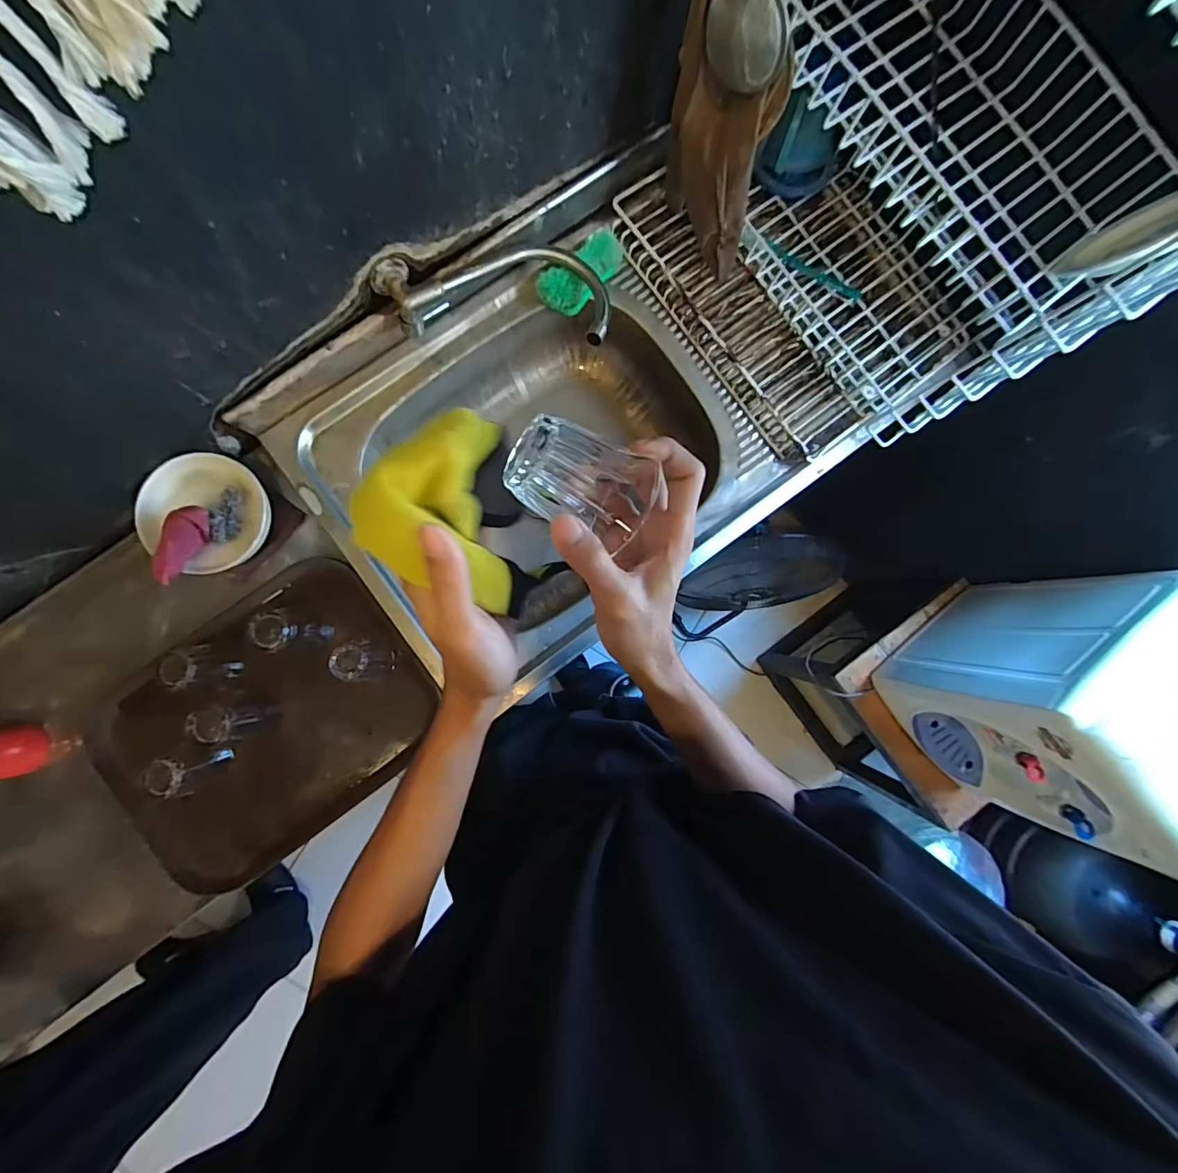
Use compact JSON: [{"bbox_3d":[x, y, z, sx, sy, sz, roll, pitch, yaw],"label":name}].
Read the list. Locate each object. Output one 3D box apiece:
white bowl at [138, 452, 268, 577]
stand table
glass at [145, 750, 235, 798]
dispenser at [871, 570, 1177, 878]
[{"bbox_3d":[-0.484,-0.093,0.637,0.143,0.059,0.140,0,87,-3],"label":"white bowl"},{"bbox_3d":[0.769,0.277,1.241,0.342,0.465,0.451,-37,90,-5],"label":"stand table"},{"bbox_3d":[-0.494,0.229,0.614,0.056,0.088,0.050,-25,89,-4],"label":"glass"},{"bbox_3d":[0.785,0.179,0.797,0.354,0.420,0.284,-45,90,-5],"label":"dispenser"}]

